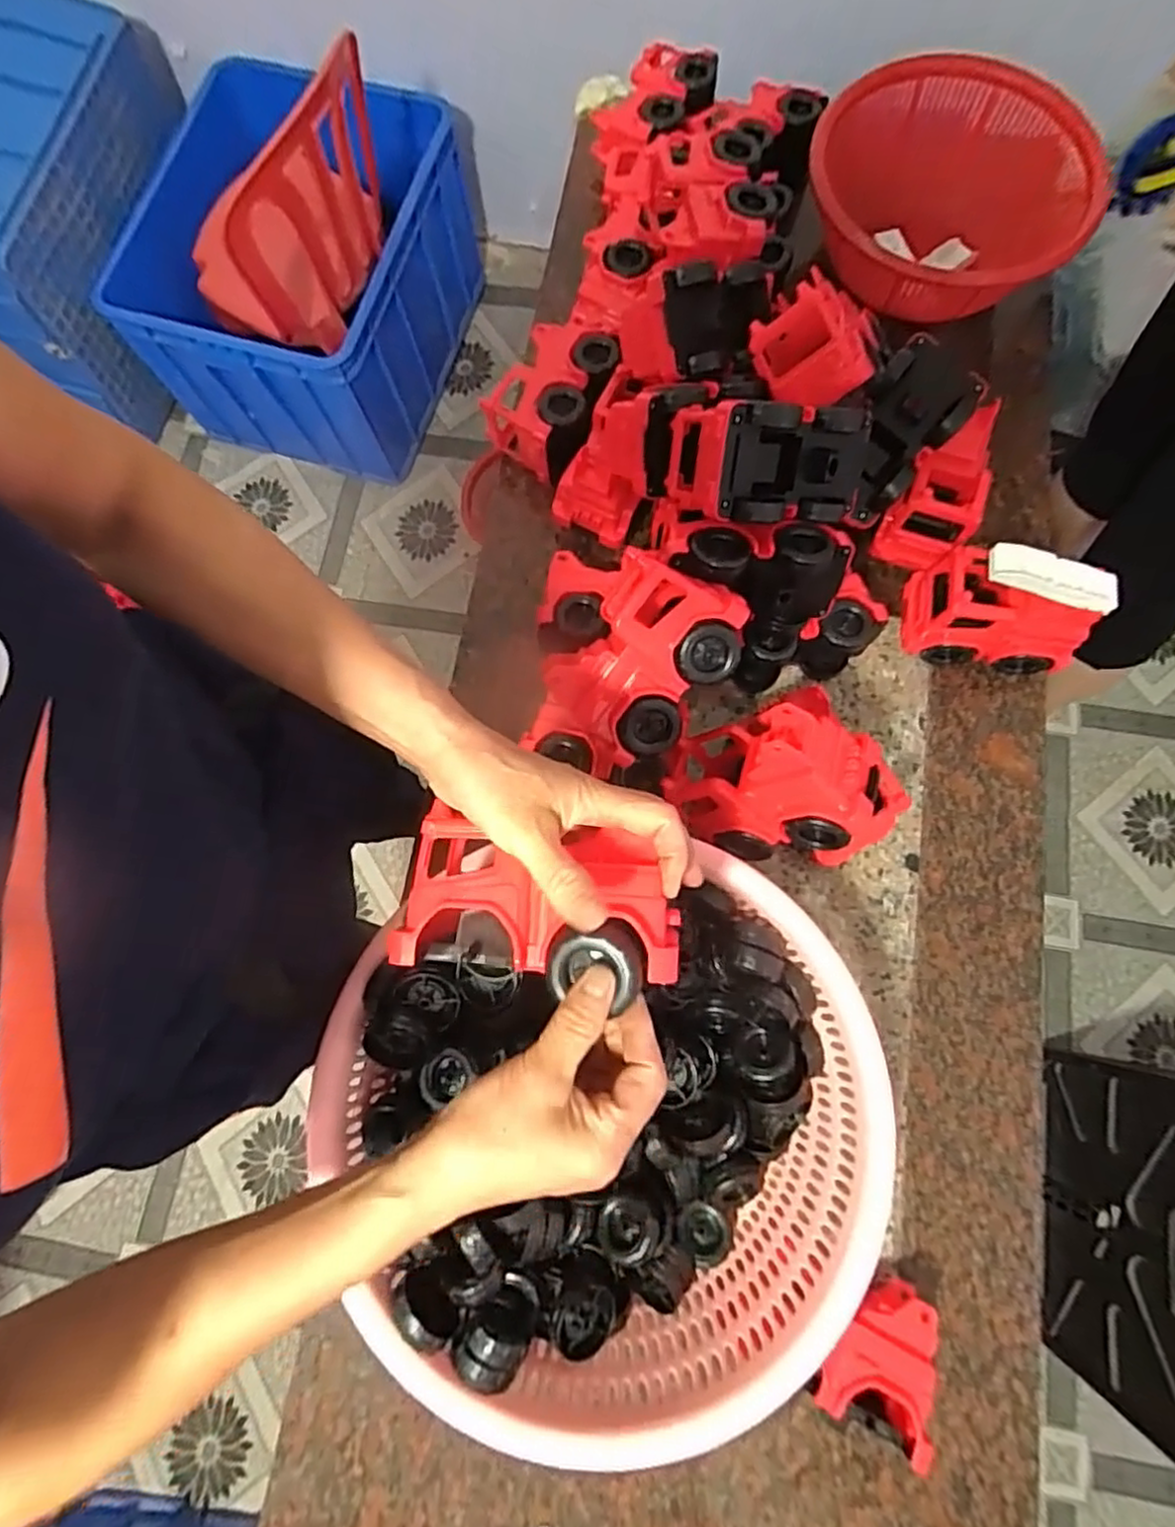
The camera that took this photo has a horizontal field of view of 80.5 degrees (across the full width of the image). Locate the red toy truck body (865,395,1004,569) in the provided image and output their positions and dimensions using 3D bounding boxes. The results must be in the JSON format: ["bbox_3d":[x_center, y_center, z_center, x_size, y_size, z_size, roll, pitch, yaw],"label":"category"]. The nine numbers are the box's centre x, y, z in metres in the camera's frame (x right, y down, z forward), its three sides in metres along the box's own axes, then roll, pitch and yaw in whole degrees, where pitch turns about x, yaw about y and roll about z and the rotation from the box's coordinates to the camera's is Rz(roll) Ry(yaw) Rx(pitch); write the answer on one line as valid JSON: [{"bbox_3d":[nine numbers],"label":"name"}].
[{"bbox_3d":[0.353,-0.267,0.676,0.079,0.080,0.144,35,79,10],"label":"red toy truck body"}]

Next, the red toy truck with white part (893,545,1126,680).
[{"bbox_3d":[0.385,-0.149,0.649,0.150,0.127,0.087,10,76,4],"label":"red toy truck with white part"}]

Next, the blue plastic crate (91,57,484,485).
[{"bbox_3d":[-0.537,-0.953,1.393,0.470,0.384,0.607,13,76,5],"label":"blue plastic crate"}]

